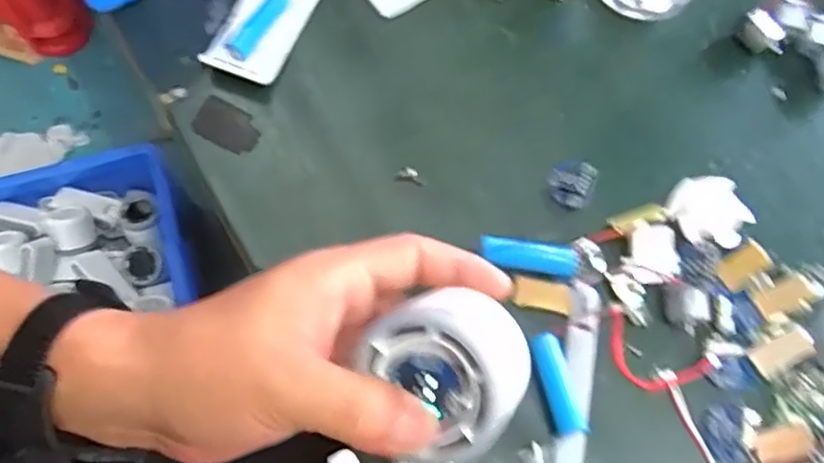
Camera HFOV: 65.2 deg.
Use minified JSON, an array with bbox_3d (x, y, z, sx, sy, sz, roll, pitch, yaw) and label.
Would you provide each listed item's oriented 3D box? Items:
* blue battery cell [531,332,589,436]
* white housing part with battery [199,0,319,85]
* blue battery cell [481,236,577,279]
[{"bbox_3d":[0.073,0.077,0.324,0.016,0.012,0.049,-15,72,-7],"label":"blue battery cell"},{"bbox_3d":[-0.085,-0.137,0.390,0.044,0.014,0.102,19,71,4],"label":"white housing part with battery"},{"bbox_3d":[0.062,0.014,0.345,0.050,0.013,0.014,9,71,1],"label":"blue battery cell"}]

